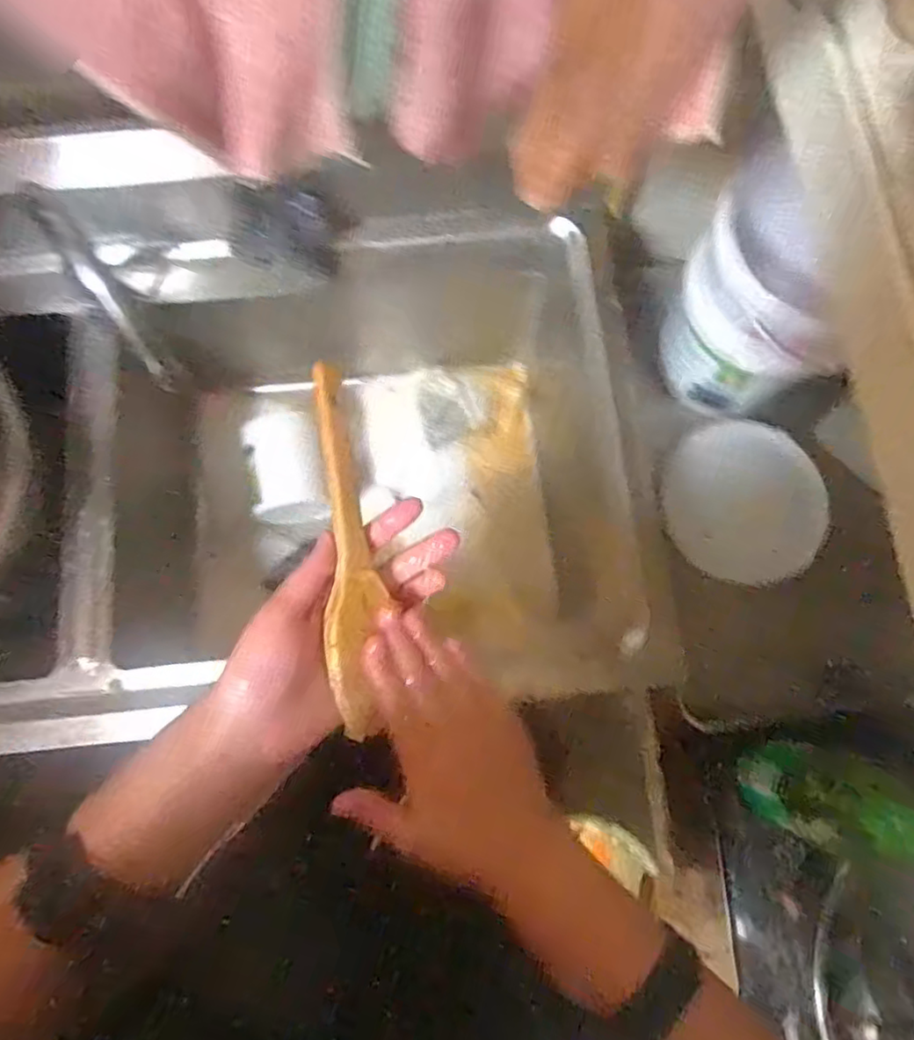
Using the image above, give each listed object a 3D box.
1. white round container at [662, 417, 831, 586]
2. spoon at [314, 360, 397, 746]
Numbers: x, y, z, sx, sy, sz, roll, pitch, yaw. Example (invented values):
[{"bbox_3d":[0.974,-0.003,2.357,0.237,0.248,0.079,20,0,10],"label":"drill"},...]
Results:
[{"bbox_3d":[0.363,-0.018,0.803,0.187,0.044,0.194,0,76,-1],"label":"white round container"},{"bbox_3d":[-0.060,0.017,0.355,0.030,0.019,0.203,-6,87,-2],"label":"spoon"}]

